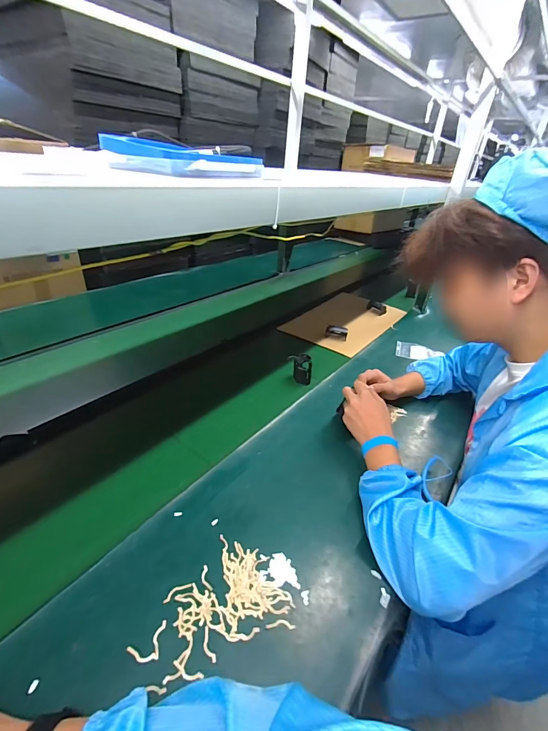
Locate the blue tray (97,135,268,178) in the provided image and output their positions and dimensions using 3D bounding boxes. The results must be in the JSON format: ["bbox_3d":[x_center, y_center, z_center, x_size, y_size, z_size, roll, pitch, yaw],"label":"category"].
[{"bbox_3d":[-0.146,-0.359,0.591,0.163,0.037,0.235,23,38,22],"label":"blue tray"}]

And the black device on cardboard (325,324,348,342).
[{"bbox_3d":[0.209,-0.112,1.139,0.073,0.036,0.028,11,35,6],"label":"black device on cardboard"}]

